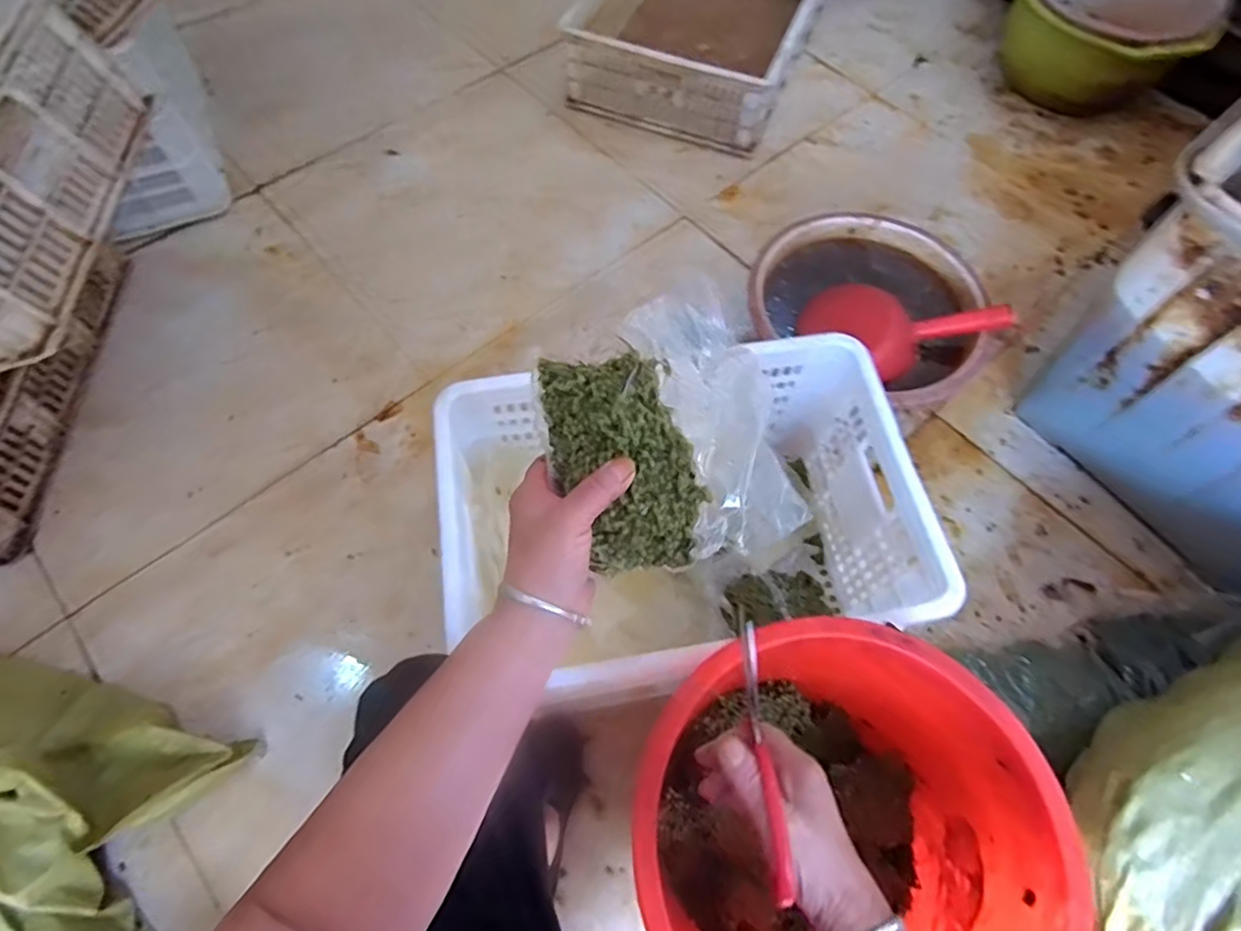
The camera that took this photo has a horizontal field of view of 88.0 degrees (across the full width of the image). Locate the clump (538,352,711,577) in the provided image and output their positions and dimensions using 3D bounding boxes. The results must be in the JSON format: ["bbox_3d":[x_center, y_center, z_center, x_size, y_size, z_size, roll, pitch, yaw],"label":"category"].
[{"bbox_3d":[-0.001,-0.005,0.415,0.085,0.021,0.148,-21,80,7],"label":"clump"}]

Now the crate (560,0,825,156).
[{"bbox_3d":[0.191,-0.995,1.399,0.434,0.138,0.661,20,65,8],"label":"crate"}]

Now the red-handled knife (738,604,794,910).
[{"bbox_3d":[0.088,0.175,0.404,0.010,0.026,0.168,-1,57,-2],"label":"red-handled knife"}]

